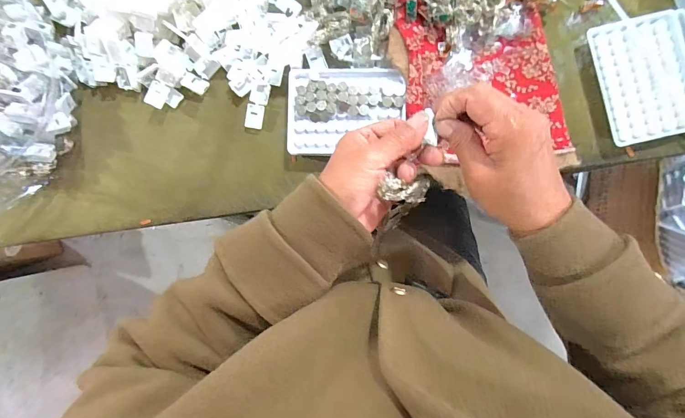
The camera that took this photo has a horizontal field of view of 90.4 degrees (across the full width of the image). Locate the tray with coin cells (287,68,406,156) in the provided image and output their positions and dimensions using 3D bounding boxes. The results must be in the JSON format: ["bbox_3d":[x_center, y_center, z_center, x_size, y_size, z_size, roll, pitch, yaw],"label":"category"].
[{"bbox_3d":[0.004,-0.110,0.385,0.128,0.024,0.094,0,90,4],"label":"tray with coin cells"}]

